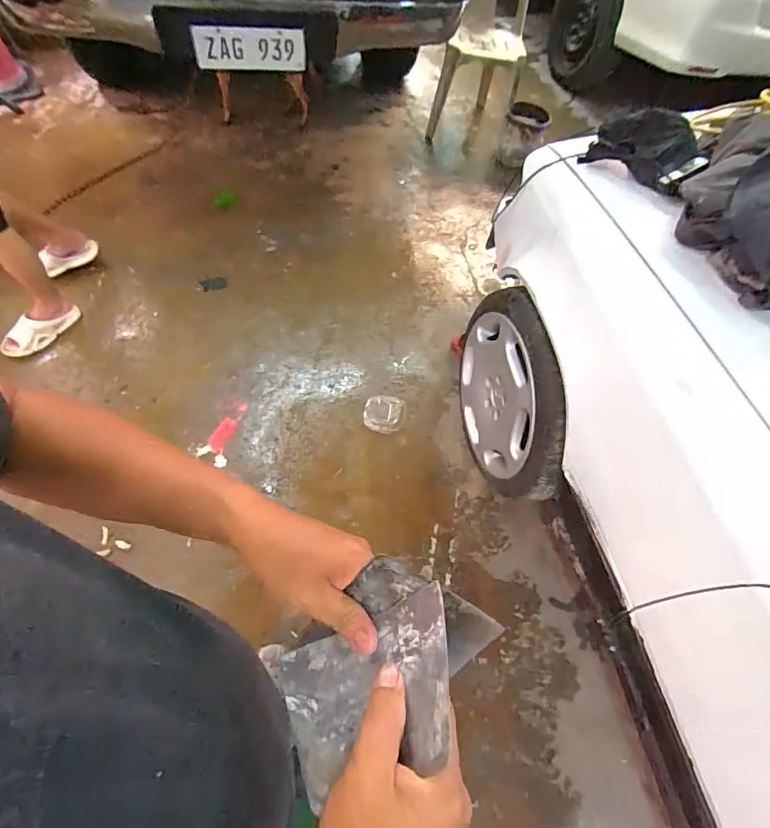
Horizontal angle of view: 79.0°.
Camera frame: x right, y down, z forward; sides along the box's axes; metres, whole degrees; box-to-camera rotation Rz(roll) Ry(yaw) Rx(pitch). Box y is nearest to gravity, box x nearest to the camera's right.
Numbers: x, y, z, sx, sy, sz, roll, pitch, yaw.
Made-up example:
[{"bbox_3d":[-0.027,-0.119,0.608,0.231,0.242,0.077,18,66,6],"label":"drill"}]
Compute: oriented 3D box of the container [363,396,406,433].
[{"bbox_3d":[0.000,0.001,1.706,0.157,0.080,0.144,5,59,1],"label":"container"}]

